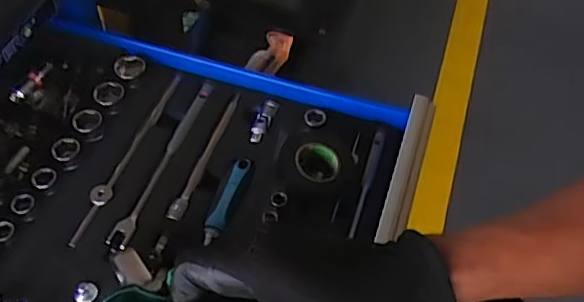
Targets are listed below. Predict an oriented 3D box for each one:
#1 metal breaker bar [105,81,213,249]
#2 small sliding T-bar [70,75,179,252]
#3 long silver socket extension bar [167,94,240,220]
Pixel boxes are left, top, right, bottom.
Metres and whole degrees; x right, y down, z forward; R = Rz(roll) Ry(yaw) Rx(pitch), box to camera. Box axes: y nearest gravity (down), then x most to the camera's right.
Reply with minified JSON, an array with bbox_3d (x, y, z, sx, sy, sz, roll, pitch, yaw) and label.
[{"bbox_3d":[-0.109,0.006,0.502,0.016,0.019,0.179,18,52,10],"label":"metal breaker bar"},{"bbox_3d":[-0.144,0.001,0.509,0.016,0.021,0.190,16,52,9],"label":"small sliding T-bar"},{"bbox_3d":[-0.076,0.001,0.507,0.013,0.012,0.140,16,52,8],"label":"long silver socket extension bar"}]

